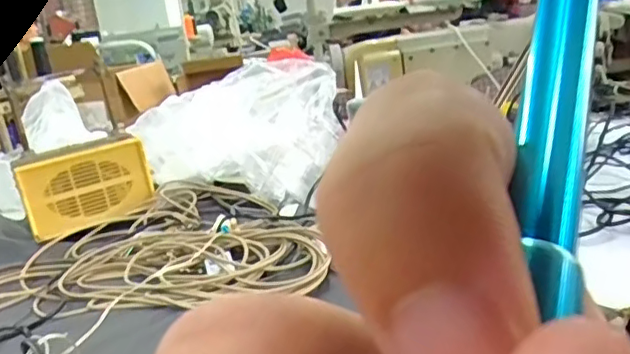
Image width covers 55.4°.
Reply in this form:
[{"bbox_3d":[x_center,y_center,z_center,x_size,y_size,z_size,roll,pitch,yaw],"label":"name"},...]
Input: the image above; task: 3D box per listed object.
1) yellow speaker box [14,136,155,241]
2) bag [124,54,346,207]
[{"bbox_3d":[-0.337,0.015,0.888,0.170,0.119,0.072,-16,17,-26],"label":"yellow speaker box"},{"bbox_3d":[-0.101,-0.084,0.959,0.340,0.160,0.203,6,20,40],"label":"bag"}]

